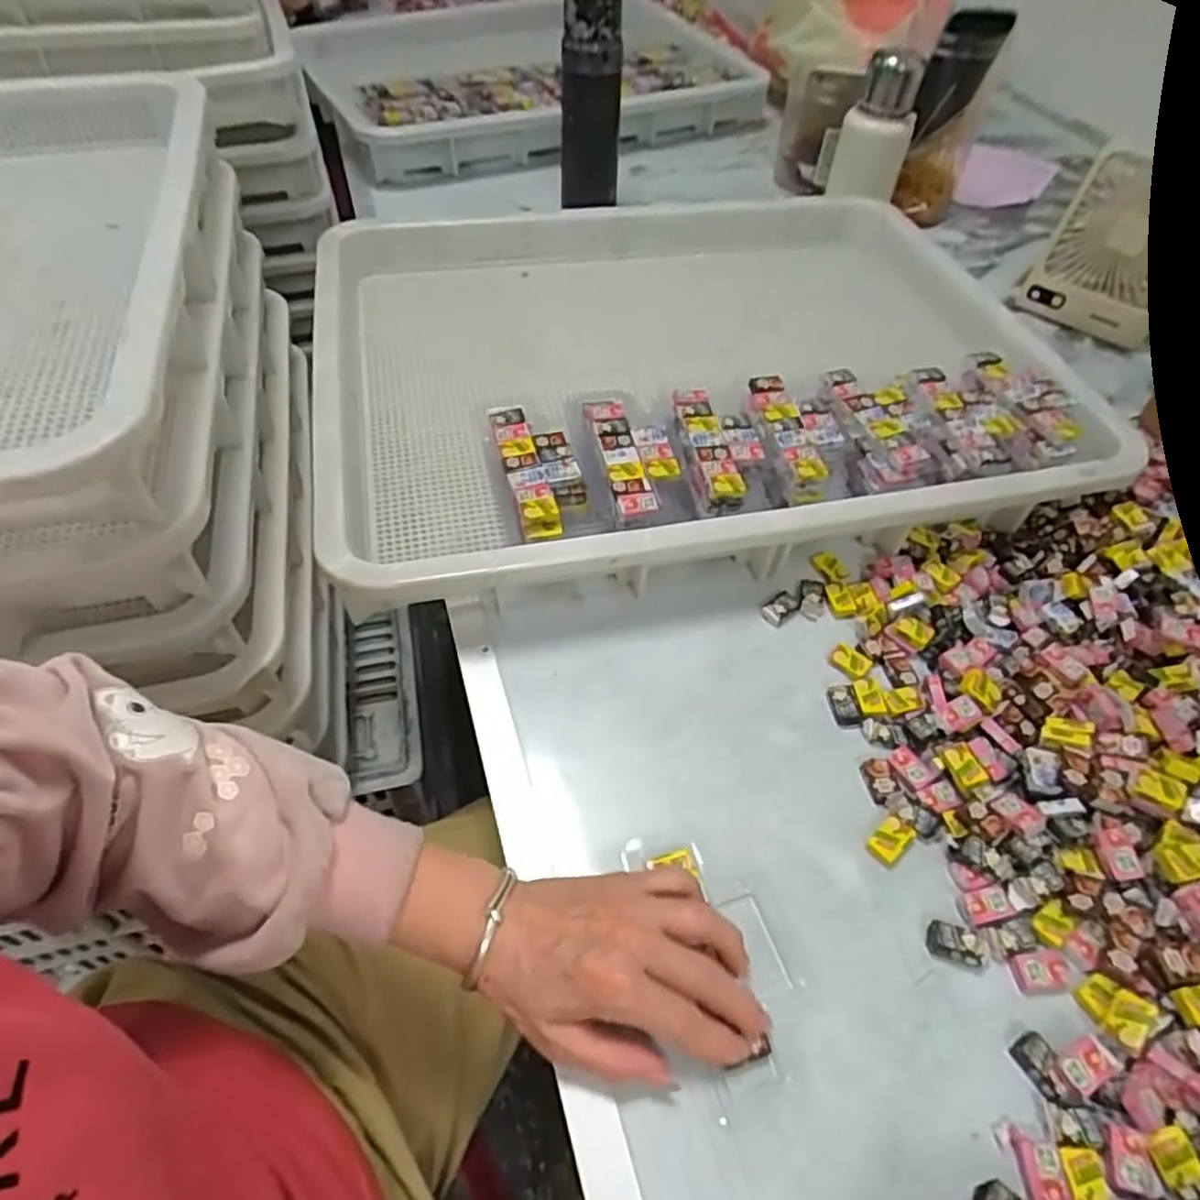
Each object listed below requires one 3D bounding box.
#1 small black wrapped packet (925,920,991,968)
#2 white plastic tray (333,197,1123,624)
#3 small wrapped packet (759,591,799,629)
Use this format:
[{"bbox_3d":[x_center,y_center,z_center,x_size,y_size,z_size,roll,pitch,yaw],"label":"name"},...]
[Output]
[{"bbox_3d":[0.193,0.185,0.392,0.031,0.008,0.018,15,52,11],"label":"small black wrapped packet"},{"bbox_3d":[0.096,-0.219,0.673,0.666,0.078,0.486,-10,51,-10],"label":"white plastic tray"},{"bbox_3d":[0.133,0.006,0.536,0.032,0.005,0.020,-35,59,-26],"label":"small wrapped packet"}]

